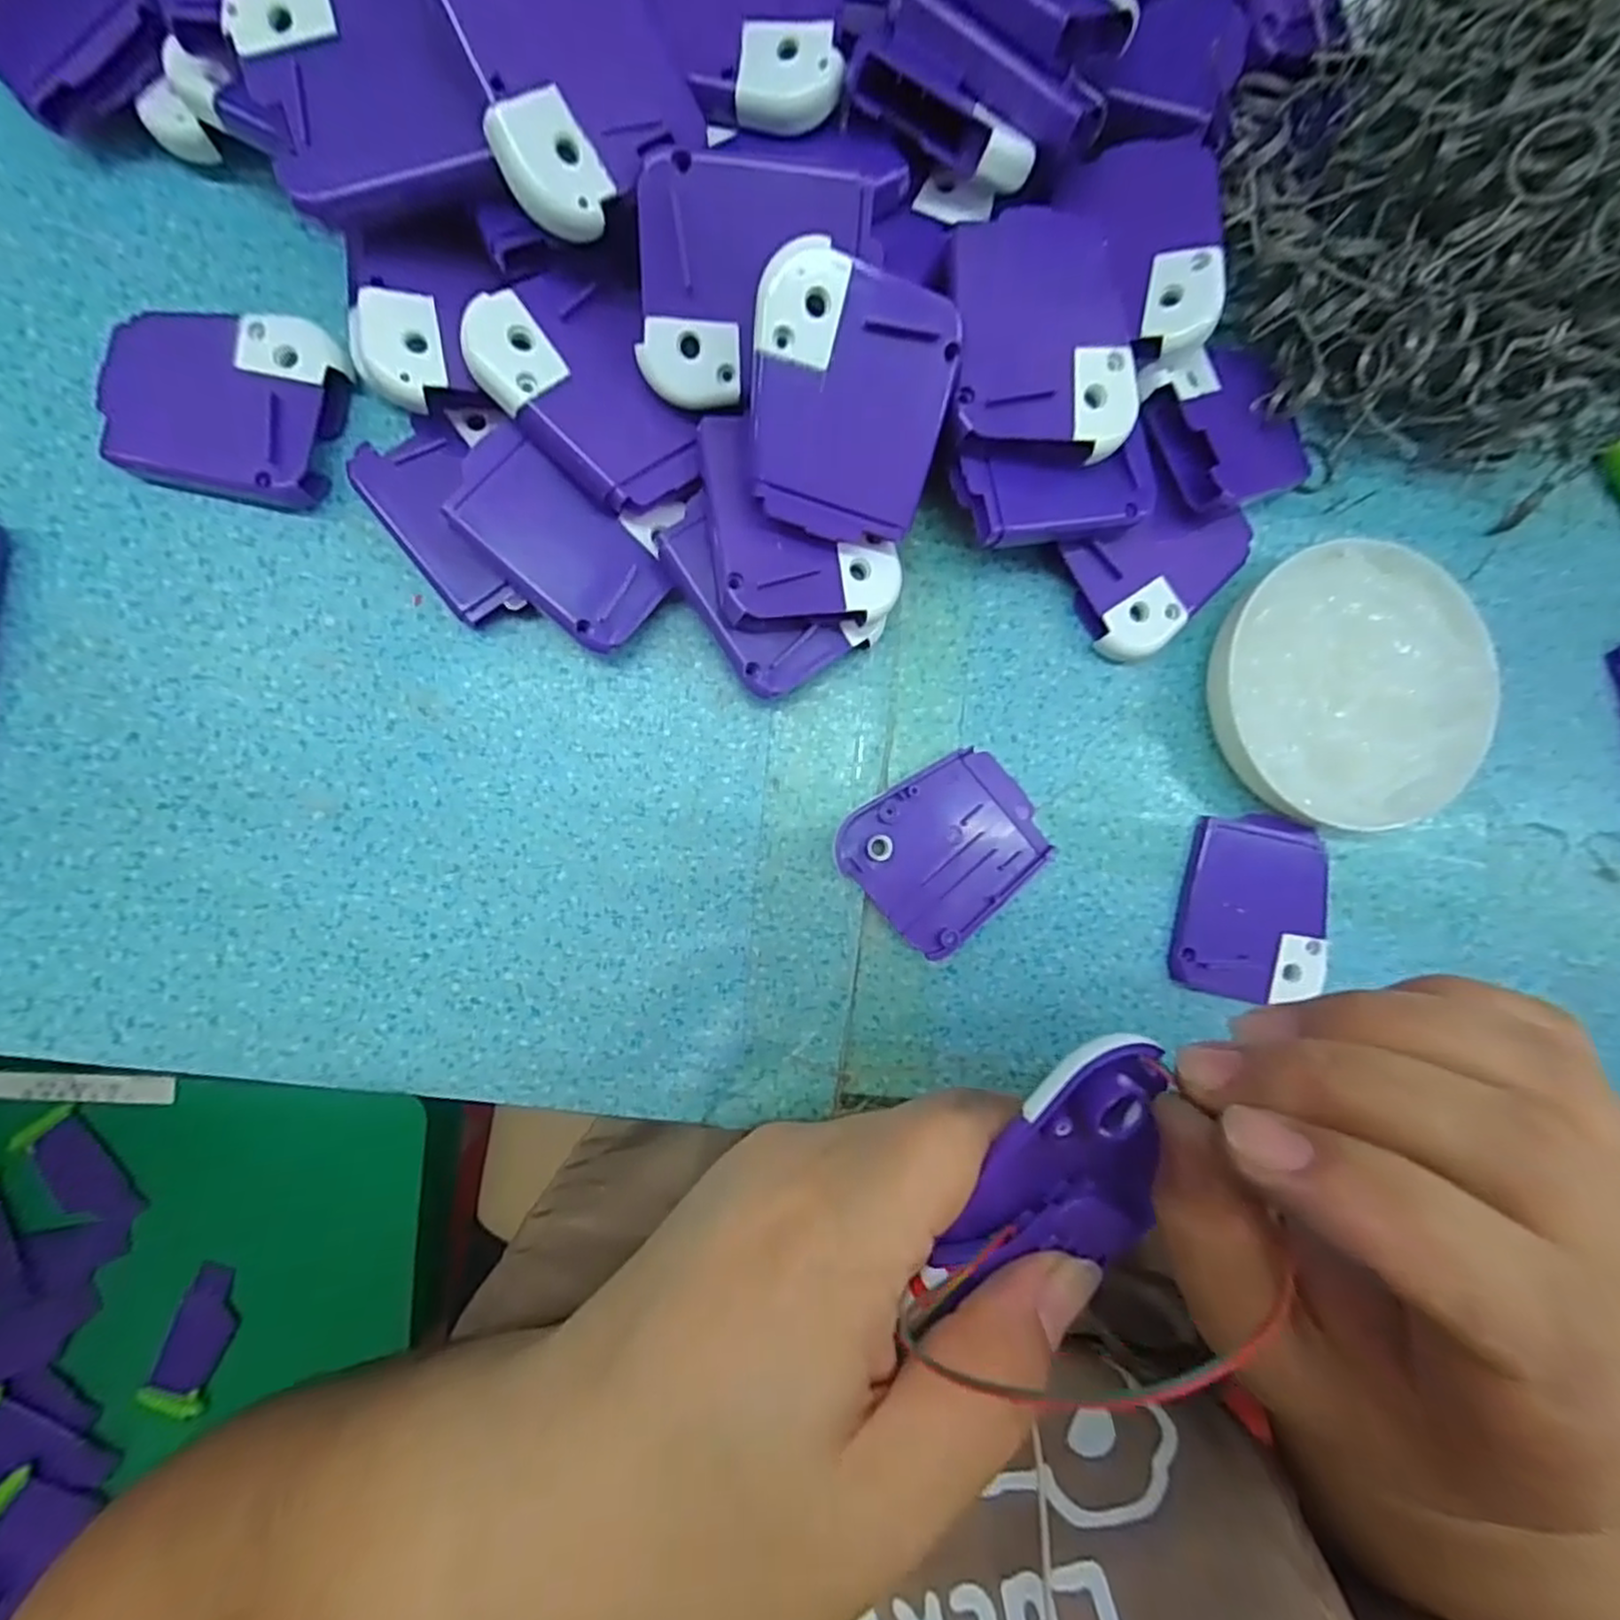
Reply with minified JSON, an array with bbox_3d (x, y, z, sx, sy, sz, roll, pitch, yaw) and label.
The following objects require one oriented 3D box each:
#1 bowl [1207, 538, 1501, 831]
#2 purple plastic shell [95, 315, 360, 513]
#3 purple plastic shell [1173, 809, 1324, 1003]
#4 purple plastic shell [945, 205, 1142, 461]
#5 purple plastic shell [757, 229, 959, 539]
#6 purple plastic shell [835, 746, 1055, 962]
[{"bbox_3d":[0.174,-0.039,0.228,0.089,0.025,0.090,0,88,-5],"label":"bowl"},{"bbox_3d":[-0.169,-0.118,0.204,0.062,0.015,0.051,10,87,-5],"label":"purple plastic shell"},{"bbox_3d":[0.149,0.032,0.233,0.050,0.007,0.059,9,87,-5],"label":"purple plastic shell"},{"bbox_3d":[0.064,-0.130,0.193,0.050,0.013,0.061,-3,87,-5],"label":"purple plastic shell"},{"bbox_3d":[0.009,-0.104,0.180,0.052,0.006,0.060,12,108,-16],"label":"purple plastic shell"},{"bbox_3d":[0.044,0.011,0.224,0.060,0.008,0.053,-41,92,-5],"label":"purple plastic shell"}]

